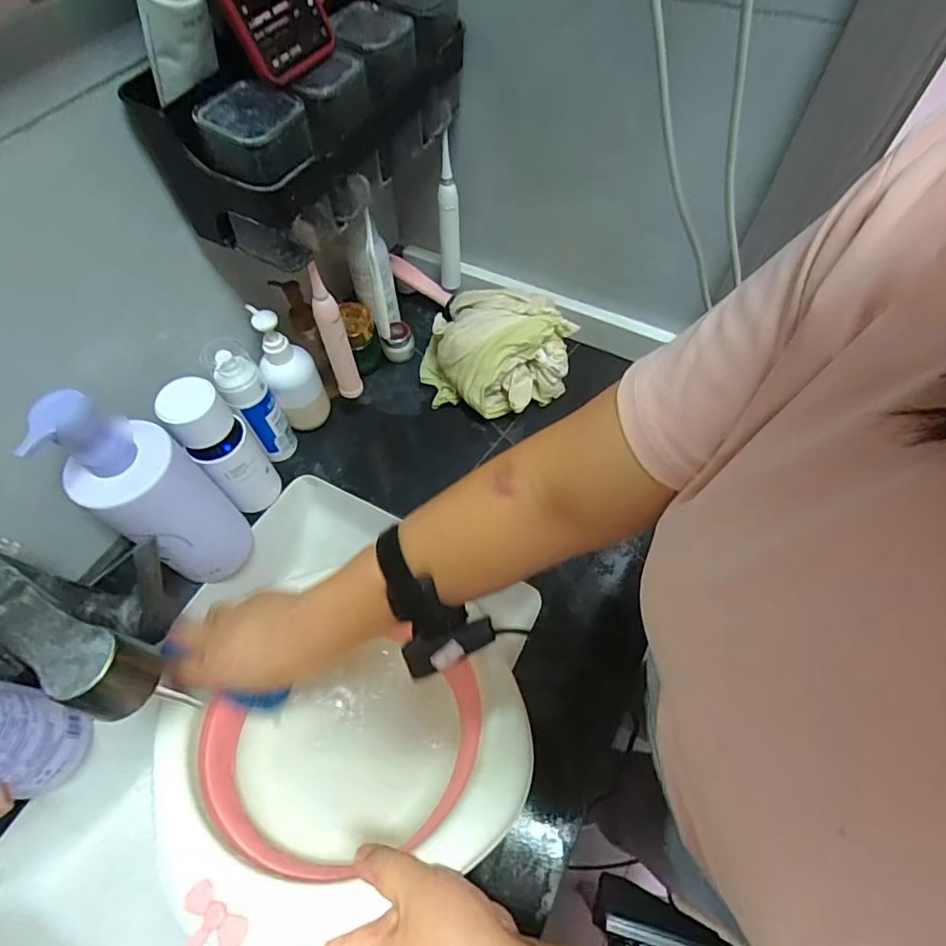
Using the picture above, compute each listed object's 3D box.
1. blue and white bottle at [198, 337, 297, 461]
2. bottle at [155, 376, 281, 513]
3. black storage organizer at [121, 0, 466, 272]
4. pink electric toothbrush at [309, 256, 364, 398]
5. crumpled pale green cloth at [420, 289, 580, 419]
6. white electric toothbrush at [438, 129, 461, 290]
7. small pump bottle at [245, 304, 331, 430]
[{"bbox_3d":[-0.226,-0.071,0.548,0.043,0.145,0.041,-27,62,-14],"label":"blue and white bottle"},{"bbox_3d":[-0.239,-0.022,0.510,0.051,0.164,0.045,-30,63,-15],"label":"bottle"},{"bbox_3d":[-0.124,-0.292,0.426,0.119,0.109,0.250,28,64,17],"label":"black storage organizer"},{"bbox_3d":[-0.138,-0.133,0.525,0.025,0.161,0.020,-25,62,-13],"label":"pink electric toothbrush"},{"bbox_3d":[0.024,-0.140,0.621,0.174,0.104,0.137,-3,59,0],"label":"crumpled pale green cloth"},{"bbox_3d":[-0.029,-0.293,0.610,0.026,0.182,0.031,-5,59,-1],"label":"white electric toothbrush"},{"bbox_3d":[-0.198,-0.111,0.565,0.053,0.152,0.046,-31,63,-15],"label":"small pump bottle"}]

